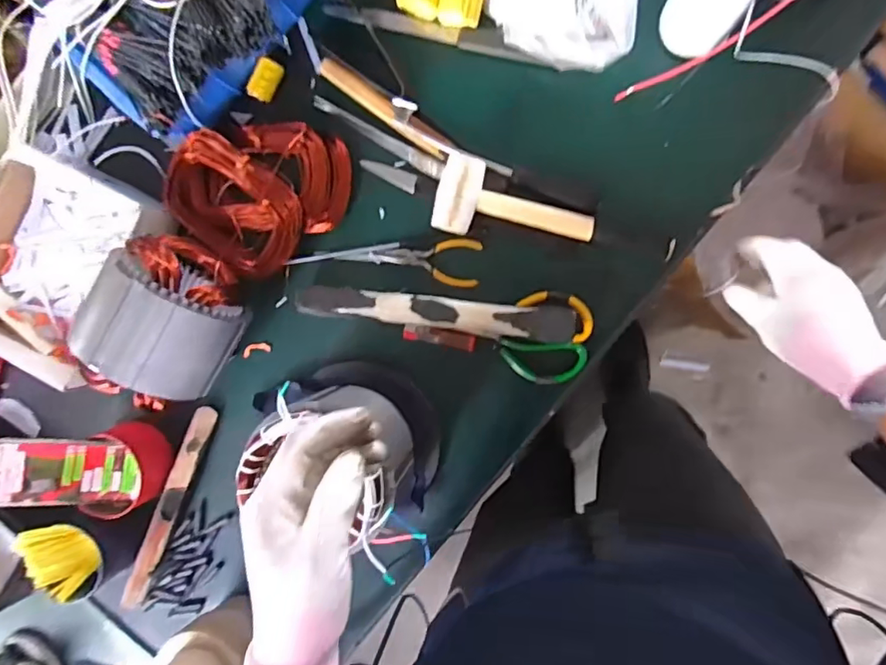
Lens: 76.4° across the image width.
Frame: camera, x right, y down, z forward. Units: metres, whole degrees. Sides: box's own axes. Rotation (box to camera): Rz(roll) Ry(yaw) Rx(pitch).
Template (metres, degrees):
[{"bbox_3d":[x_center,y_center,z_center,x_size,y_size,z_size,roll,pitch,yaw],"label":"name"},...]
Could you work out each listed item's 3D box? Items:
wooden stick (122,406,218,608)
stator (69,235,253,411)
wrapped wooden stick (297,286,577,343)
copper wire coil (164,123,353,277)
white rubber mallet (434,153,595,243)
[{"bbox_3d":[-0.349,0.224,0.717,0.027,0.009,0.274,21,93,-26],"label":"wooden stick"},{"bbox_3d":[-0.310,-0.006,0.621,0.152,0.126,0.164,39,99,2],"label":"stator"},{"bbox_3d":[-0.013,-0.022,0.644,0.325,0.047,0.043,6,96,7],"label":"wrapped wooden stick"},{"bbox_3d":[-0.222,-0.158,0.671,0.211,0.054,0.178,9,97,7],"label":"copper wire coil"},{"bbox_3d":[0.079,-0.134,0.617,0.174,0.052,0.083,15,97,6],"label":"white rubber mallet"}]

